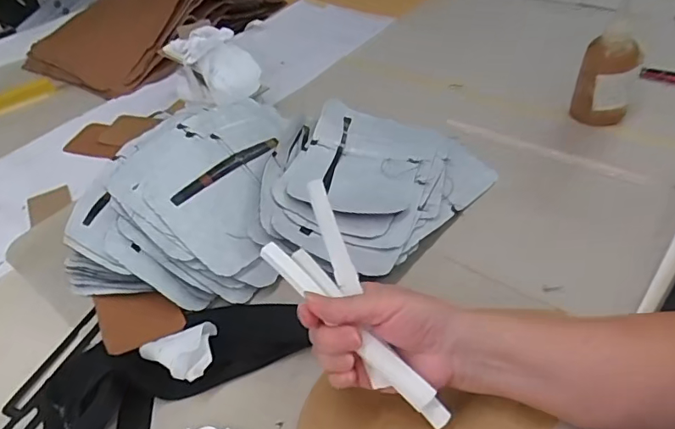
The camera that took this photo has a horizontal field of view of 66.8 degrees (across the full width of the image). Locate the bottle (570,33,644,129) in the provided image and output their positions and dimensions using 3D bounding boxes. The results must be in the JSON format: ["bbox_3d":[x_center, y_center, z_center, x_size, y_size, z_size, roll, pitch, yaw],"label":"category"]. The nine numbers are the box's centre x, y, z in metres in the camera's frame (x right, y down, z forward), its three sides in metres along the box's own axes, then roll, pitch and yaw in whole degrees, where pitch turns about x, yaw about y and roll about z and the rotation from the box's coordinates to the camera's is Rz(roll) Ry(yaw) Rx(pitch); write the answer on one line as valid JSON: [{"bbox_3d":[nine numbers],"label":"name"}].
[{"bbox_3d":[0.319,-0.163,0.607,0.061,0.092,0.062,15,48,23],"label":"bottle"}]

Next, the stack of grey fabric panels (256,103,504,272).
[{"bbox_3d":[0.031,-0.038,0.555,0.205,0.025,0.243,31,52,19],"label":"stack of grey fabric panels"}]

